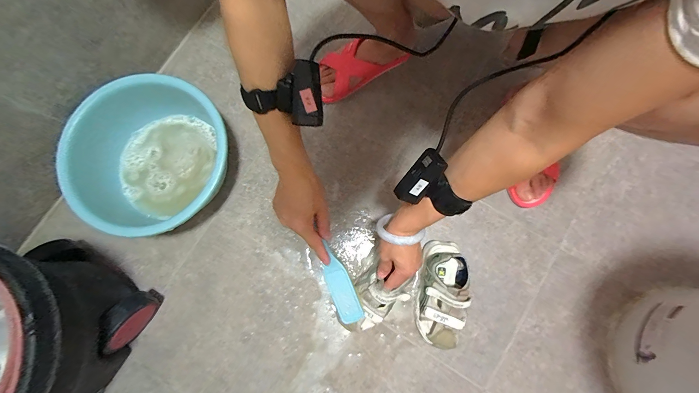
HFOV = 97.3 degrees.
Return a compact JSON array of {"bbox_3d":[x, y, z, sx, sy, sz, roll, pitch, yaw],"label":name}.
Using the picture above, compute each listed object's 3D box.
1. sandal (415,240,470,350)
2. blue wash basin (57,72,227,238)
[{"bbox_3d":[0.166,0.173,0.553,0.076,0.072,0.180,7,80,3],"label":"sandal"},{"bbox_3d":[-0.346,-0.062,0.571,0.262,0.134,0.264,0,80,1],"label":"blue wash basin"}]

